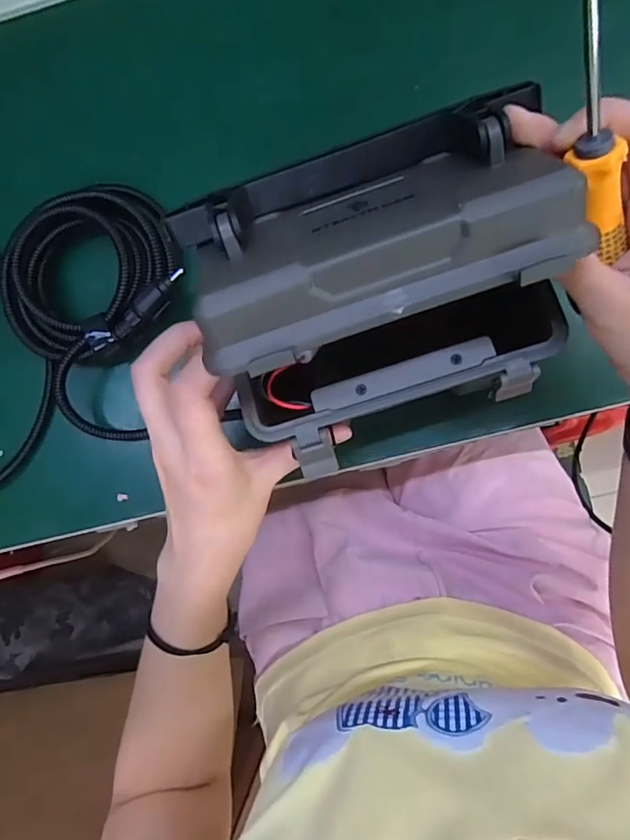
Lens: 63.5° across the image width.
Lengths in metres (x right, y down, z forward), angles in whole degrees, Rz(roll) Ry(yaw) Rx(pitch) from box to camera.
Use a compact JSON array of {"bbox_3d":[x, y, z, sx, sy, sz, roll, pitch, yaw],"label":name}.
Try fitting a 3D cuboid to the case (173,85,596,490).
[{"bbox_3d":[0.030,-0.061,0.242,0.161,0.091,0.132,-23,85,4],"label":"case"}]

